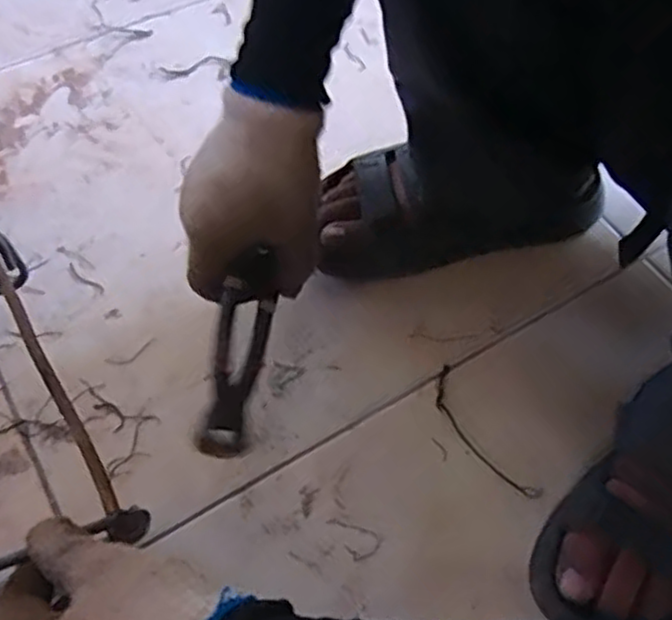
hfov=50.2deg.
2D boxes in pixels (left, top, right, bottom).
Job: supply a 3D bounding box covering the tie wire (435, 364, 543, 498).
[{"bbox_3d":[0.102,0.088,0.517,0.027,0.007,0.115,-23,62,-17],"label":"tie wire"}]

